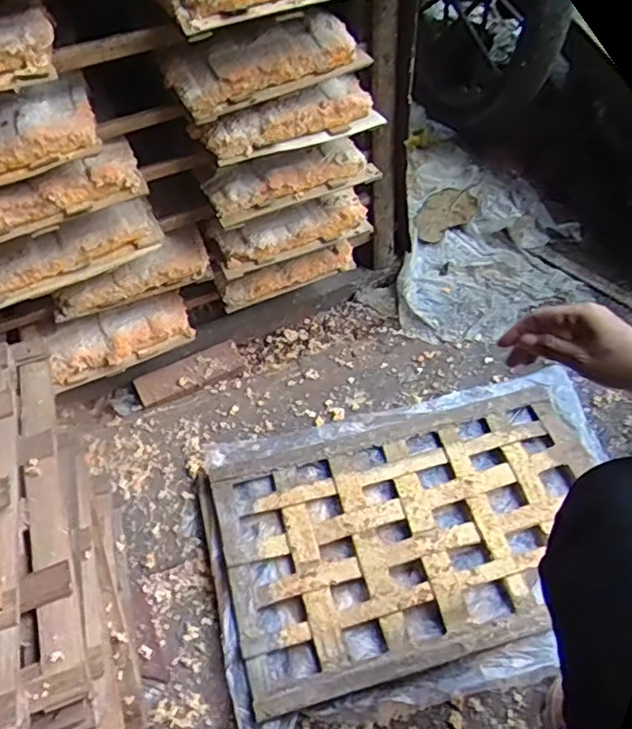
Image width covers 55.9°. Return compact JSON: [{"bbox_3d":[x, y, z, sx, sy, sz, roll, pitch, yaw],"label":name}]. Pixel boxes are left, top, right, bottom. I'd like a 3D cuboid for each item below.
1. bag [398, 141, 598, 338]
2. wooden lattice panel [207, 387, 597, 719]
[{"bbox_3d":[0.304,-0.220,1.032,0.290,0.118,0.401,6,52,6],"label":"bag"},{"bbox_3d":[0.133,0.218,0.782,0.500,0.050,0.309,-12,53,-8],"label":"wooden lattice panel"}]

